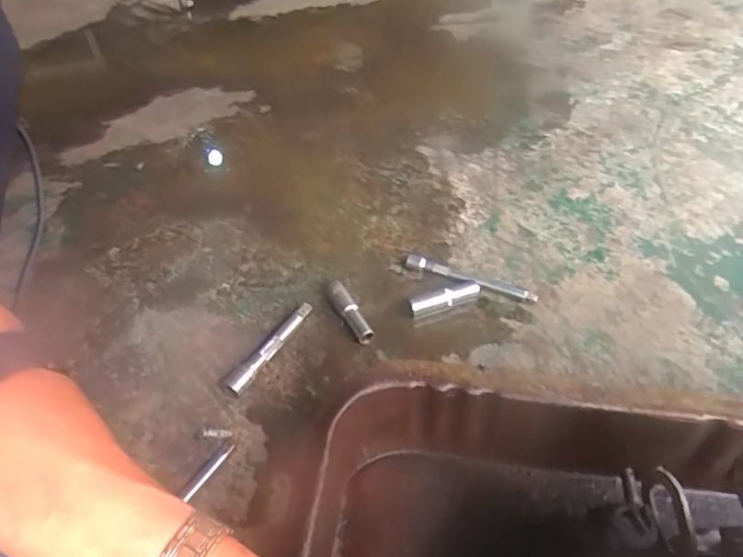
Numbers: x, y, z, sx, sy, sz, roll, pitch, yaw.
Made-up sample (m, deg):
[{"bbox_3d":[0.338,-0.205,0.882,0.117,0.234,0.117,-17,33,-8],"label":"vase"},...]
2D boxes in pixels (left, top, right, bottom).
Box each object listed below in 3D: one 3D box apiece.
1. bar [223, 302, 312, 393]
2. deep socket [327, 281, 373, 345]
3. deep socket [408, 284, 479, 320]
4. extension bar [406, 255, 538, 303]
[{"bbox_3d":[-0.105,0.071,0.563,0.021,0.022,0.124,22,52,24],"label":"bar"},{"bbox_3d":[-0.024,0.038,0.588,0.017,0.024,0.082,-25,50,-17],"label":"deep socket"},{"bbox_3d":[0.080,0.024,0.591,0.081,0.017,0.015,-16,47,-10],"label":"deep socket"},{"bbox_3d":[0.112,-0.001,0.615,0.153,0.013,0.018,15,50,19],"label":"extension bar"}]

